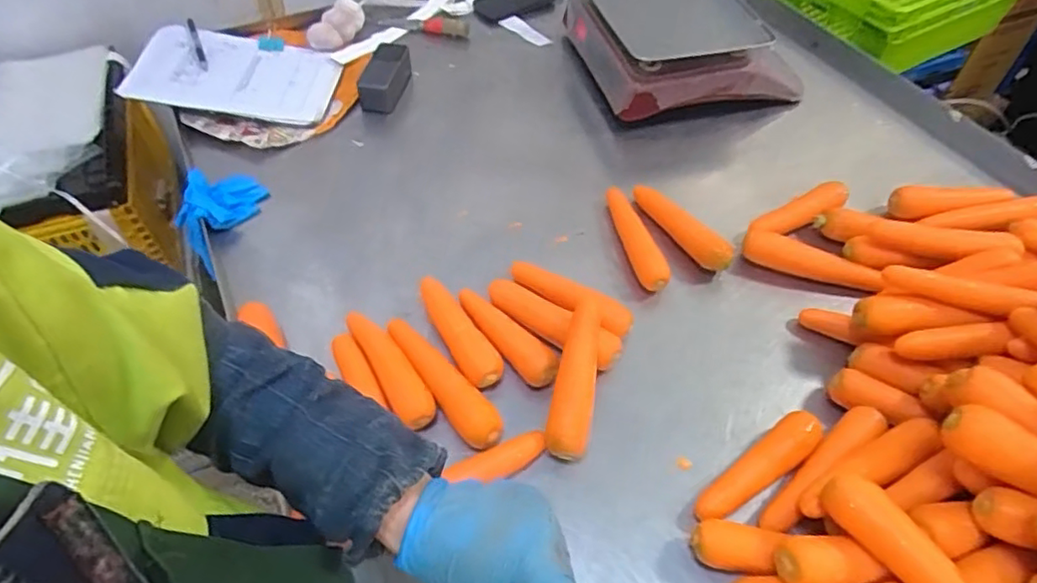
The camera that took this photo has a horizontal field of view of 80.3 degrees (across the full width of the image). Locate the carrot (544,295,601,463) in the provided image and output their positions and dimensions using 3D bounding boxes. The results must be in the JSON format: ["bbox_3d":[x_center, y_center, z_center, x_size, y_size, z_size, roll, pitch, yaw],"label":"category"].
[{"bbox_3d":[0.067,0.090,0.687,0.048,0.046,0.200,11,51,7],"label":"carrot"}]

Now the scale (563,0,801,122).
[{"bbox_3d":[0.272,-0.451,1.082,0.319,0.120,0.356,-10,52,-9],"label":"scale"}]

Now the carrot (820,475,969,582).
[{"bbox_3d":[0.326,0.221,0.495,0.039,0.032,0.168,-30,57,-23],"label":"carrot"}]

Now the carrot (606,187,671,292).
[{"bbox_3d":[0.152,-0.071,0.811,0.033,0.043,0.172,-9,52,-9],"label":"carrot"}]

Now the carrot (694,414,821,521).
[{"bbox_3d":[0.243,0.181,0.624,0.174,0.033,0.037,-29,57,-23],"label":"carrot"}]

